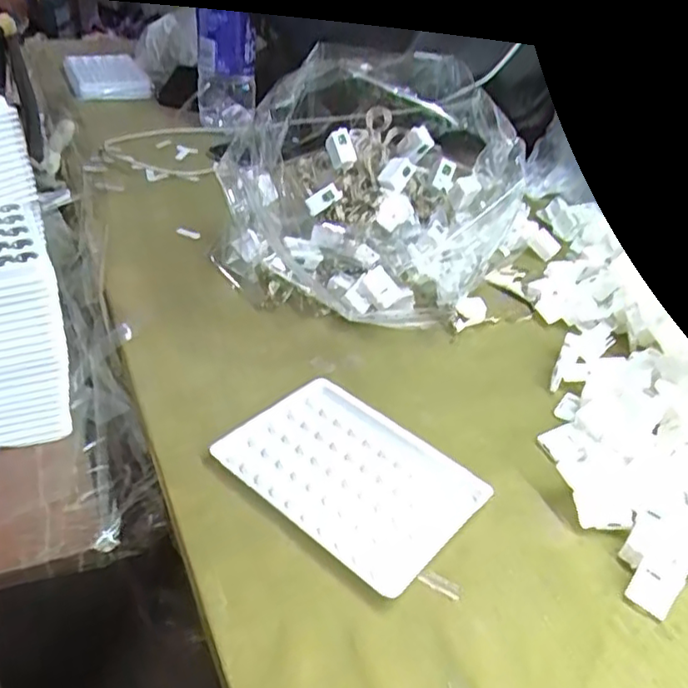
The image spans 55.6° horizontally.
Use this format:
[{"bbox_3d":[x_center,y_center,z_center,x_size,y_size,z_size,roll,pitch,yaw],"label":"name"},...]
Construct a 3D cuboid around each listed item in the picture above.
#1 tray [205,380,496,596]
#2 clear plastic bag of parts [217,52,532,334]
[{"bbox_3d":[0.005,0.070,0.363,0.129,0.008,0.095,29,42,29],"label":"tray"},{"bbox_3d":[0.025,-0.120,0.504,0.201,0.146,0.219,15,37,13],"label":"clear plastic bag of parts"}]

